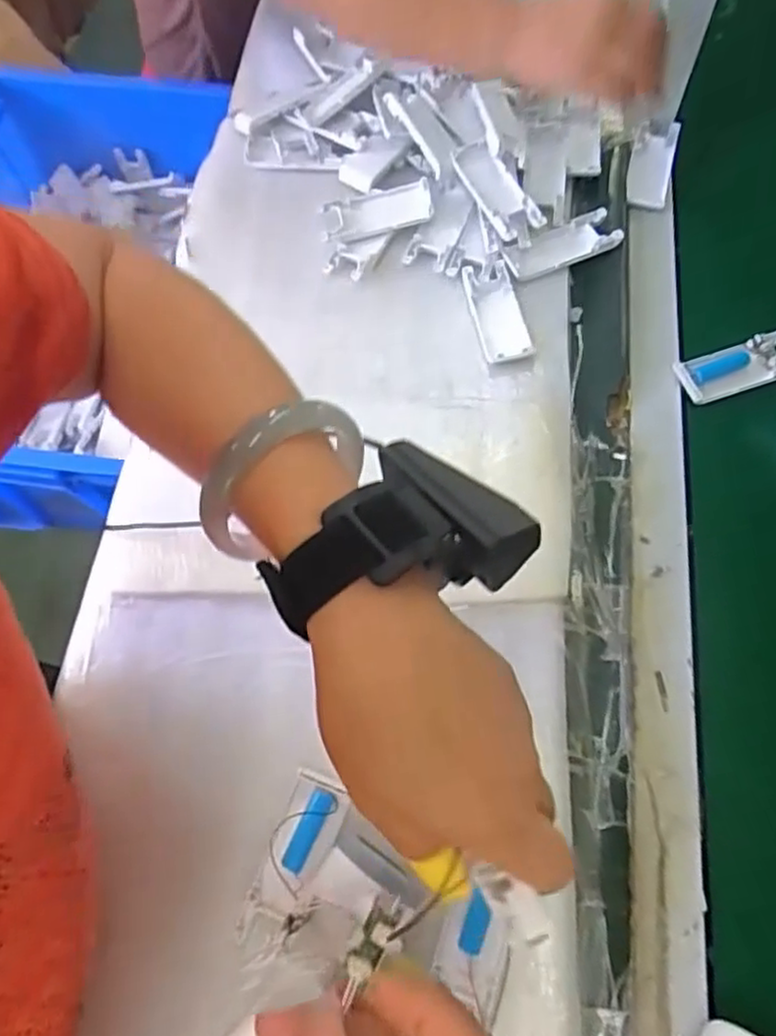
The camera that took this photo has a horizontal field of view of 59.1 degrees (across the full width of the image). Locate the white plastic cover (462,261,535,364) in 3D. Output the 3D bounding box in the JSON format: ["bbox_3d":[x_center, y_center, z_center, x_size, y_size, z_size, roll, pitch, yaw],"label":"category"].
[{"bbox_3d":[0.095,-0.178,0.595,0.043,0.010,0.101,-11,67,-2],"label":"white plastic cover"}]

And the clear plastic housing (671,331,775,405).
[{"bbox_3d":[0.293,-0.125,0.573,0.103,0.013,0.042,-18,67,-5],"label":"clear plastic housing"}]

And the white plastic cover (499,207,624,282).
[{"bbox_3d":[0.156,-0.246,0.621,0.107,0.012,0.044,-23,68,-7],"label":"white plastic cover"}]

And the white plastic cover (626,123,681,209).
[{"bbox_3d":[0.253,-0.340,0.659,0.040,0.012,0.094,15,80,9],"label":"white plastic cover"}]

